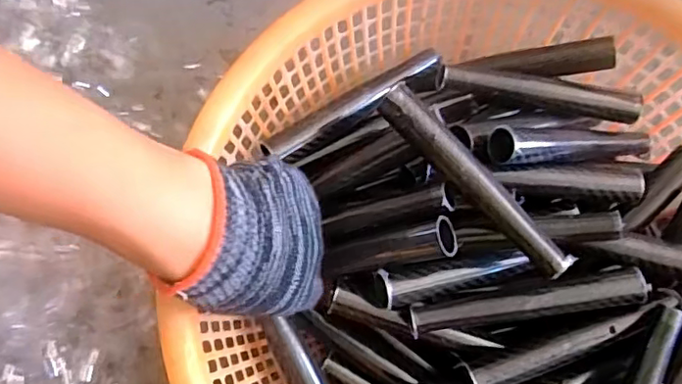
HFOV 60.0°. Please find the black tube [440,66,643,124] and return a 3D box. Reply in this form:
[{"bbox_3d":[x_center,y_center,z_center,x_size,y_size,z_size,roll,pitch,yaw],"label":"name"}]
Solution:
[{"bbox_3d":[0.145,-0.073,0.424,0.145,0.024,0.023,8,77,1],"label":"black tube"}]

